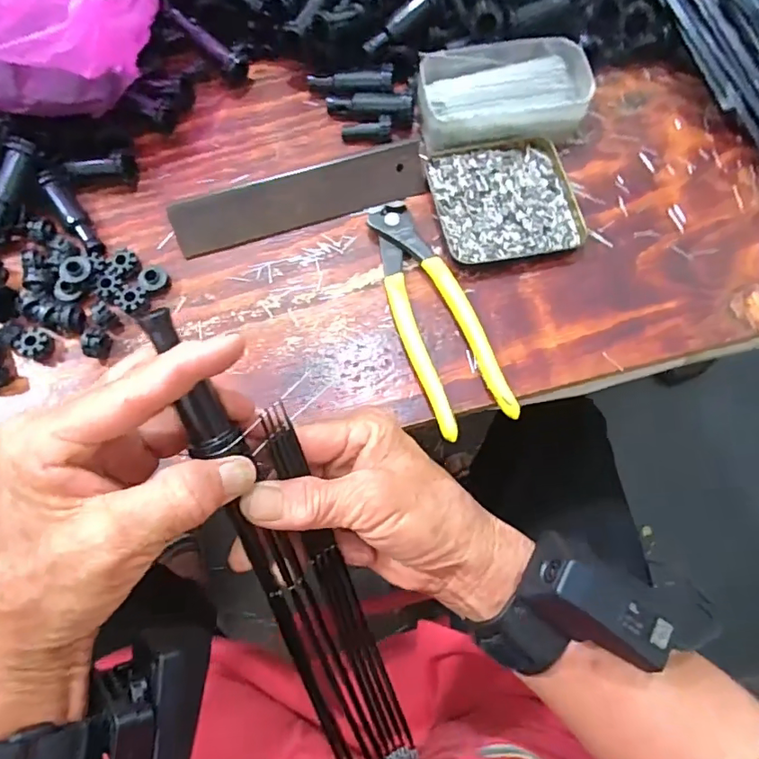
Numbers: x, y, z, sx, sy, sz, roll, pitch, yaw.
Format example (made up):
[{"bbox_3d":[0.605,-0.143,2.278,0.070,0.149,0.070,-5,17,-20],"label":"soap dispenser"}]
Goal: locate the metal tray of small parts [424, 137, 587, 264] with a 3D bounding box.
[{"bbox_3d":[0.086,-0.127,0.363,0.093,0.011,0.092,-13,71,-5],"label":"metal tray of small parts"}]

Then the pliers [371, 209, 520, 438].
[{"bbox_3d":[0.033,-0.044,0.336,0.050,0.014,0.164,-20,72,-7],"label":"pliers"}]

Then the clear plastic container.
[{"bbox_3d":[0.091,-0.207,0.375,0.122,0.033,0.067,-14,72,-5],"label":"clear plastic container"}]

